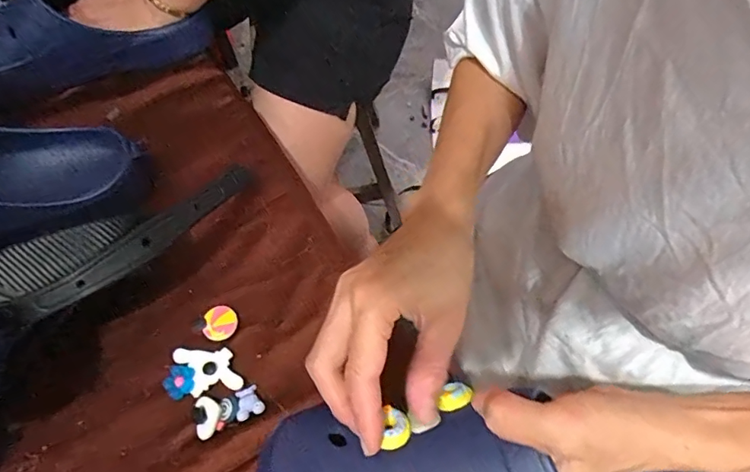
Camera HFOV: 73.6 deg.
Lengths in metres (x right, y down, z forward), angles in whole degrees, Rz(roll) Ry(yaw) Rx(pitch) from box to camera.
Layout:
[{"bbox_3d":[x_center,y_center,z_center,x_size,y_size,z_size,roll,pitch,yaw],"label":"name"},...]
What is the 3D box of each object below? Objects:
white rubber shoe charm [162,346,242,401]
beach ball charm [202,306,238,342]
[{"bbox_3d":[-0.129,0.101,0.380,0.057,0.004,0.036,-5,59,0],"label":"white rubber shoe charm"},{"bbox_3d":[-0.123,0.069,0.398,0.025,0.004,0.027,1,71,-6],"label":"beach ball charm"}]

